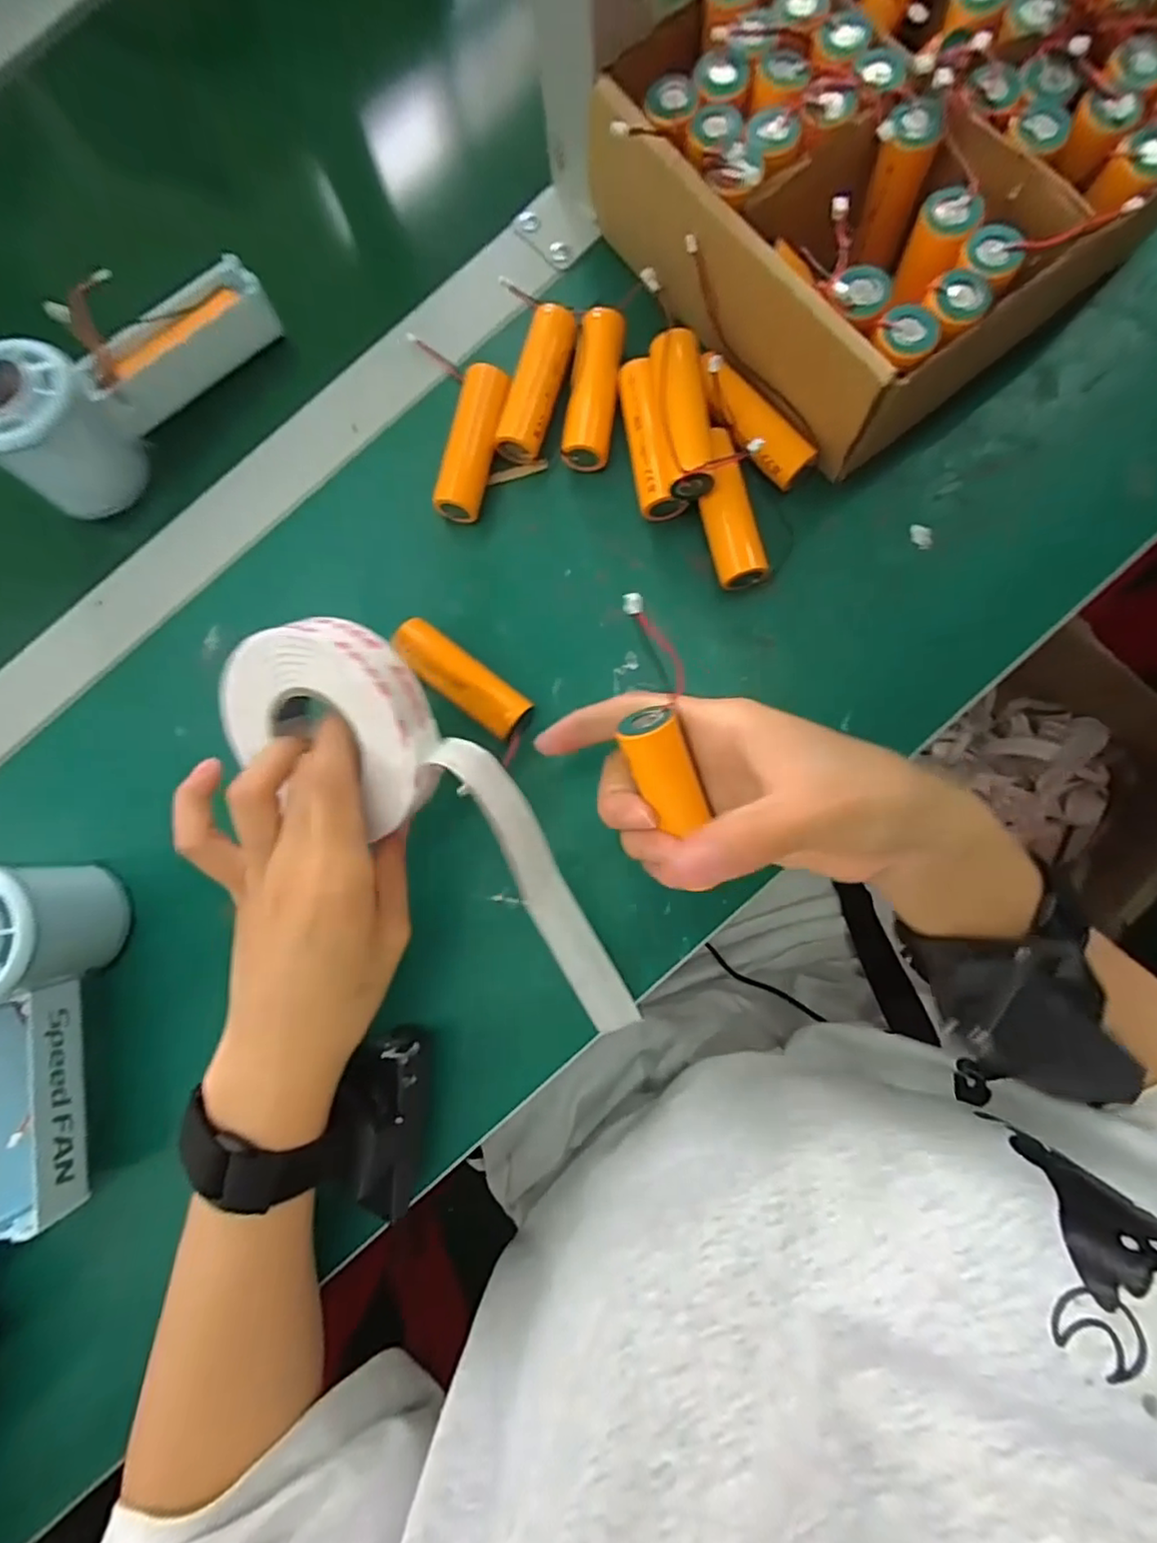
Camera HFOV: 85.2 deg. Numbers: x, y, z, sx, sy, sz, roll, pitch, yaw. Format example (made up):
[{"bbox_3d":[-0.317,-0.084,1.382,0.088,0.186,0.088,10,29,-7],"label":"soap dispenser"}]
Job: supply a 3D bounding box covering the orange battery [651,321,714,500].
[{"bbox_3d":[0.047,-0.159,0.287,0.022,0.023,0.074,-6,83,4],"label":"orange battery"}]

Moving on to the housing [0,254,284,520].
[{"bbox_3d":[-0.220,-0.197,0.311,0.147,0.058,0.047,-36,82,0],"label":"housing"}]

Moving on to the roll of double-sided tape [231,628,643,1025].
[{"bbox_3d":[-0.047,0.031,0.252,0.069,0.050,0.216,-42,105,-1],"label":"roll of double-sided tape"}]

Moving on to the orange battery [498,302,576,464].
[{"bbox_3d":[-0.020,-0.189,0.313,0.022,0.019,0.076,15,85,6],"label":"orange battery"}]

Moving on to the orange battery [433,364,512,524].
[{"bbox_3d":[-0.052,-0.160,0.311,0.022,0.019,0.073,15,85,6],"label":"orange battery"}]

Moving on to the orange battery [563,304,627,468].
[{"bbox_3d":[0.009,-0.187,0.311,0.023,0.018,0.074,9,84,6],"label":"orange battery"}]

